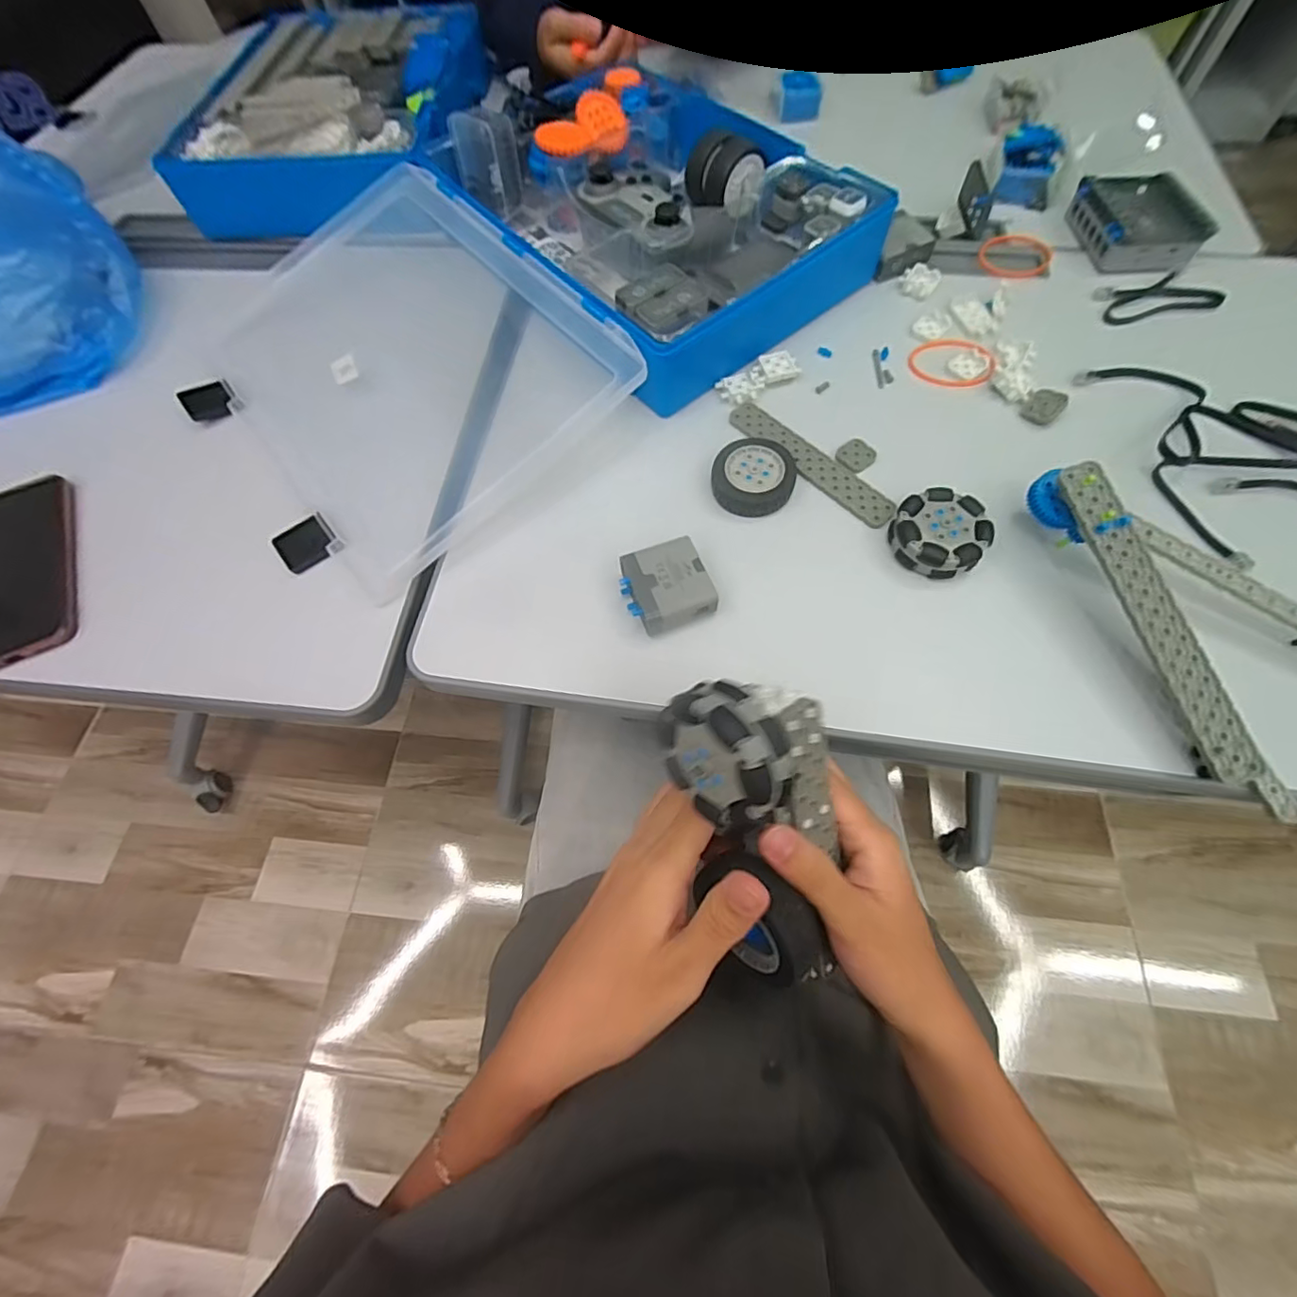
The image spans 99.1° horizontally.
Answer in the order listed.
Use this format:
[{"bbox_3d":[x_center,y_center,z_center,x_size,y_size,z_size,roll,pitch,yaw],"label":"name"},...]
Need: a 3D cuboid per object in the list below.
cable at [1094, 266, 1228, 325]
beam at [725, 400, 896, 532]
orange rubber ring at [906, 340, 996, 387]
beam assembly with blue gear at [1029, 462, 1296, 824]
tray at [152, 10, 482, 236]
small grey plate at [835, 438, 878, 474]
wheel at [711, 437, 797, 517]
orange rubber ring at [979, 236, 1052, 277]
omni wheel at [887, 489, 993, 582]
[{"bbox_3d":[0.432,-0.300,0.469,0.094,0.013,0.046,-11,65,-2],"label":"cable"},{"bbox_3d":[0.122,-0.143,0.422,0.026,0.004,0.149,-40,71,-13],"label":"beam"},{"bbox_3d":[0.256,-0.242,0.467,0.067,0.007,0.049,19,68,12],"label":"orange rubber ring"},{"bbox_3d":[0.345,-0.024,0.335,0.122,0.049,0.231,-19,66,-6],"label":"beam assembly with blue gear"},{"bbox_3d":[-0.336,-0.613,0.616,0.276,0.052,0.380,-1,65,3],"label":"tray"},{"bbox_3d":[0.159,-0.148,0.423,0.026,0.004,0.026,-42,70,-15],"label":"small grey plate"},{"bbox_3d":[0.078,-0.127,0.411,0.059,0.015,0.061,-1,65,3],"label":"wheel"},{"bbox_3d":[0.335,-0.362,0.507,0.058,0.008,0.051,12,73,13],"label":"orange rubber ring"},{"bbox_3d":[0.200,-0.080,0.381,0.059,0.022,0.057,-1,65,3],"label":"omni wheel"}]

